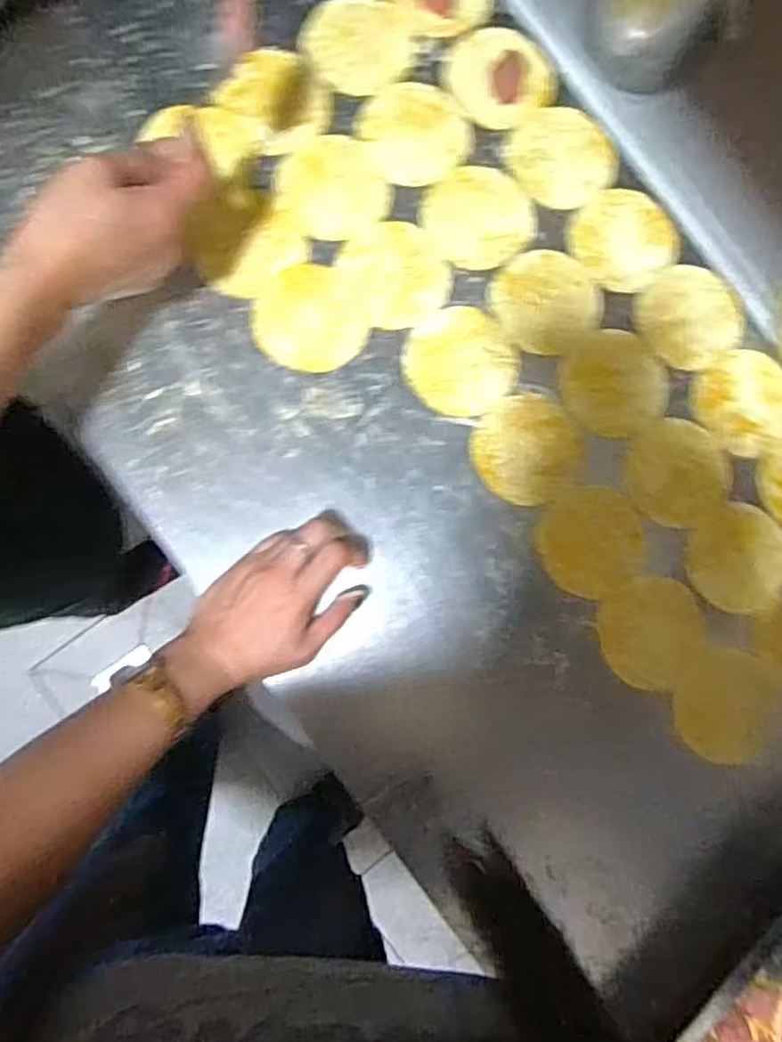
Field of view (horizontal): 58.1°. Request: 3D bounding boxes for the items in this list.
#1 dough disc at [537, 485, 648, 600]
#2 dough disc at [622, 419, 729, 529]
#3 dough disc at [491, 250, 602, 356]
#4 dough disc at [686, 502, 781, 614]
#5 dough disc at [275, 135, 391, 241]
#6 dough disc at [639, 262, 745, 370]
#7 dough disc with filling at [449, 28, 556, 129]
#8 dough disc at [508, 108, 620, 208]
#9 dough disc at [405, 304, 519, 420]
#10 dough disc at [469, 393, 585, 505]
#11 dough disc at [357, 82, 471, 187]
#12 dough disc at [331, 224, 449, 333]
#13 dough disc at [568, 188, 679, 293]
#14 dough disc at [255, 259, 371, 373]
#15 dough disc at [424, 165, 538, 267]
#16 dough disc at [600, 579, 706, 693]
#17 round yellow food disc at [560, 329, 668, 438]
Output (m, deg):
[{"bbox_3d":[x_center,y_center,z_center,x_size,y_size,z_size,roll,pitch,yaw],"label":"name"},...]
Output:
[{"bbox_3d":[0.155,0.014,0.543,0.079,0.005,0.080,1,84,-7],"label":"dough disc"},{"bbox_3d":[0.225,-0.040,0.552,0.079,0.004,0.079,1,84,-7],"label":"dough disc"},{"bbox_3d":[0.123,-0.174,0.556,0.085,0.004,0.081,1,84,-7],"label":"dough disc"},{"bbox_3d":[0.276,0.029,0.552,0.083,0.004,0.083,1,84,-7],"label":"dough disc"},{"bbox_3d":[-0.046,-0.260,0.547,0.082,0.004,0.081,1,84,-7],"label":"dough disc"},{"bbox_3d":[0.242,-0.168,0.570,0.085,0.004,0.079,1,84,-7],"label":"dough disc"},{"bbox_3d":[0.091,-0.367,0.570,0.088,0.016,0.084,1,84,-7],"label":"dough disc with filling"},{"bbox_3d":[0.140,-0.297,0.572,0.086,0.007,0.081,1,84,-7],"label":"dough disc"},{"bbox_3d":[0.054,-0.124,0.542,0.080,0.004,0.082,1,84,-7],"label":"dough disc"},{"bbox_3d":[0.105,-0.056,0.541,0.081,0.004,0.081,1,84,-7],"label":"dough disc"},{"bbox_3d":[0.020,-0.311,0.564,0.083,0.005,0.084,1,84,-7],"label":"dough disc"},{"bbox_3d":[0.006,-0.192,0.546,0.074,0.004,0.079,1,84,-7],"label":"dough disc"},{"bbox_3d":[0.189,-0.230,0.574,0.090,0.004,0.080,-35,89,-9],"label":"dough disc"},{"bbox_3d":[-0.060,-0.155,0.535,0.085,0.004,0.081,1,84,-7],"label":"dough disc"},{"bbox_3d":[0.069,-0.242,0.559,0.085,0.004,0.083,1,84,-7],"label":"dough disc"},{"bbox_3d":[0.201,0.086,0.541,0.082,0.005,0.083,1,84,-7],"label":"dough disc"},{"bbox_3d":[0.176,-0.109,0.556,0.086,0.004,0.081,1,84,-7],"label":"round yellow food disc"}]

